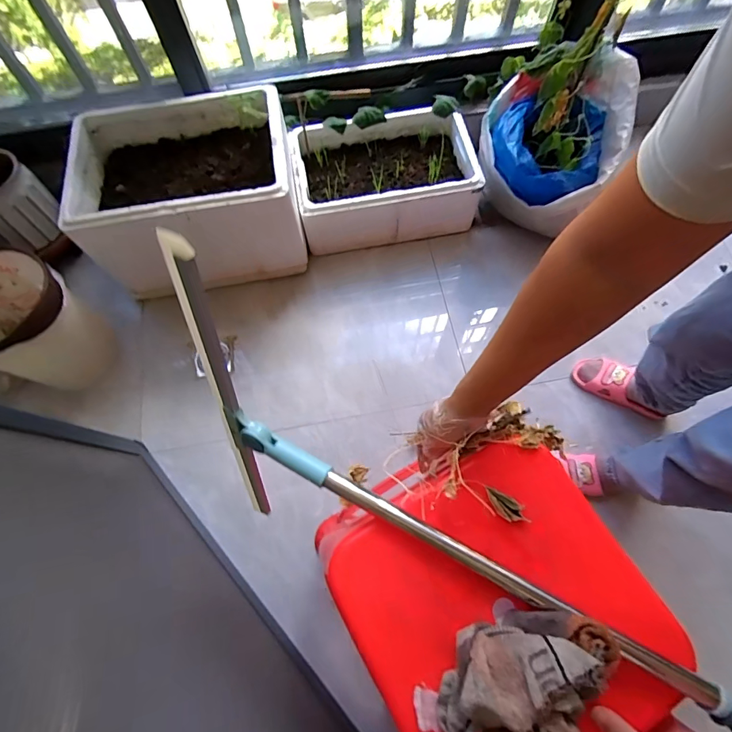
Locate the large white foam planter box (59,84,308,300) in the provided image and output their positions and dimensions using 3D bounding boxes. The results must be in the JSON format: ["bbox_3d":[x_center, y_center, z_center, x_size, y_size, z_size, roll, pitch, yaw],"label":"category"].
[{"bbox_3d":[-0.417,-0.417,1.025,0.477,0.295,0.356,-11,69,-3],"label":"large white foam planter box"}]

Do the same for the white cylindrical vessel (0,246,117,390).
[{"bbox_3d":[-0.734,-0.080,0.939,0.232,0.246,0.231,0,69,1],"label":"white cylindrical vessel"}]

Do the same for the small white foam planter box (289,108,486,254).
[{"bbox_3d":[0.045,-0.497,1.139,0.448,0.181,0.302,-11,69,-3],"label":"small white foam planter box"}]

